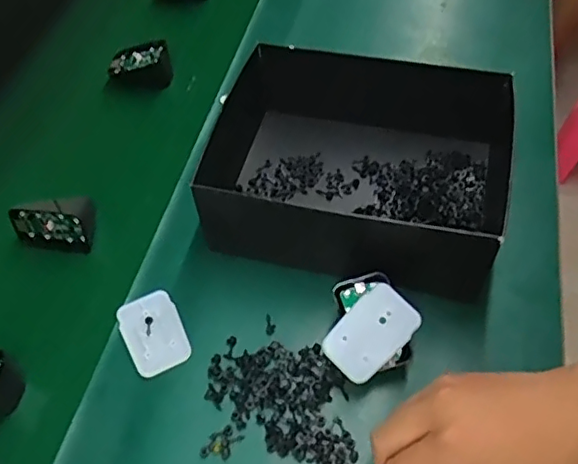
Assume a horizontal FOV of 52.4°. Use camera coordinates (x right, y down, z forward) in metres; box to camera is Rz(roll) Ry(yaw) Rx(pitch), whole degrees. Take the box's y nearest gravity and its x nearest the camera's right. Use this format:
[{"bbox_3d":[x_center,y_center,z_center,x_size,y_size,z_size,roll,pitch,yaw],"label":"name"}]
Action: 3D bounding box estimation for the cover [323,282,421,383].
[{"bbox_3d":[0.060,0.072,0.423,0.044,0.004,0.069,41,79,16],"label":"cover"}]

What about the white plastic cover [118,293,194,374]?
[{"bbox_3d":[-0.106,0.078,0.461,0.044,0.004,0.067,-22,56,-13],"label":"white plastic cover"}]

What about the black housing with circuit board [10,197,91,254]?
[{"bbox_3d":[-0.211,-0.007,0.527,0.069,0.041,0.036,1,54,4],"label":"black housing with circuit board"}]

